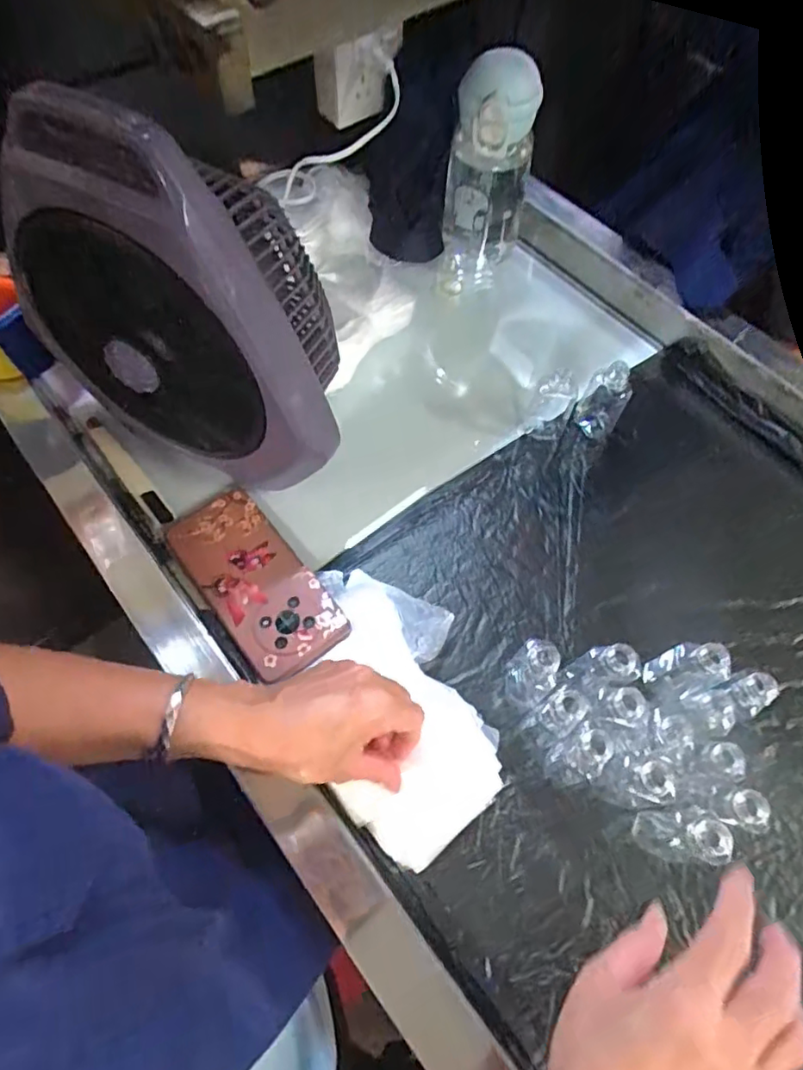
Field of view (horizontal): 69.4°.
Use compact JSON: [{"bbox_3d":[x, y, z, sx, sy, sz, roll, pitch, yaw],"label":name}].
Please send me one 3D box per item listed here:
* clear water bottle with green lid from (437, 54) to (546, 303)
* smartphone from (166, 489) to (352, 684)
[{"bbox_3d":[0.082,-0.340,0.574,0.080,0.201,0.080,10,63,3],"label":"clear water bottle with green lid"},{"bbox_3d":[-0.117,0.034,0.457,0.077,0.012,0.165,-35,69,-18],"label":"smartphone"}]

